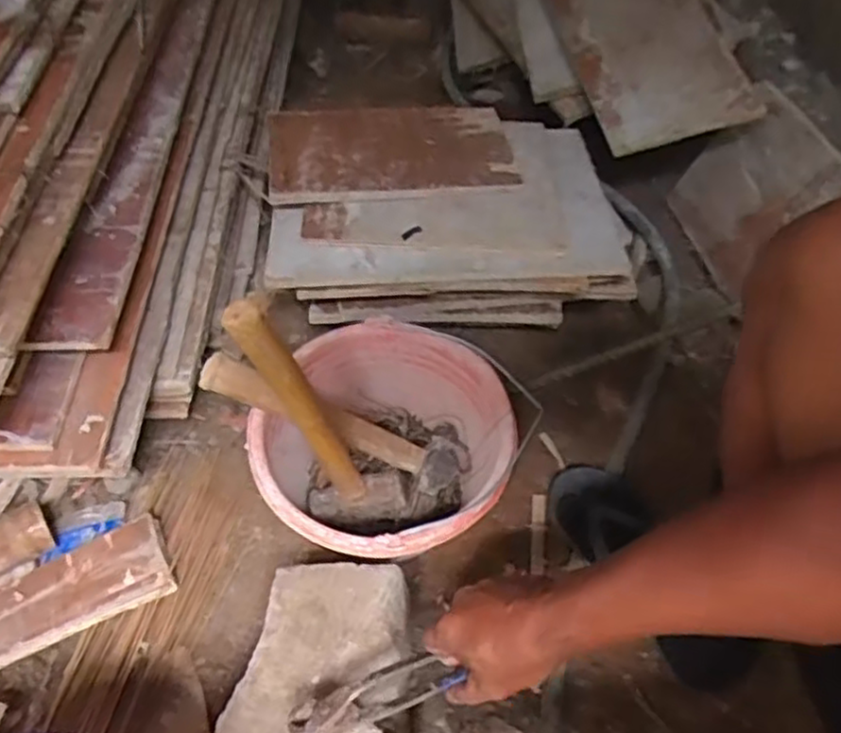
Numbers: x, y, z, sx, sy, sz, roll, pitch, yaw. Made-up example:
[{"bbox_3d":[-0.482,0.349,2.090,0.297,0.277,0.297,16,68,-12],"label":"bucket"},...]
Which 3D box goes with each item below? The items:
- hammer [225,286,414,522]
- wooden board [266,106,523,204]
[{"bbox_3d":[-0.081,0.052,0.637,0.105,0.306,0.043,-15,54,-7],"label":"hammer"},{"bbox_3d":[-0.042,-0.281,0.930,0.302,0.017,0.183,-3,53,-4],"label":"wooden board"}]

